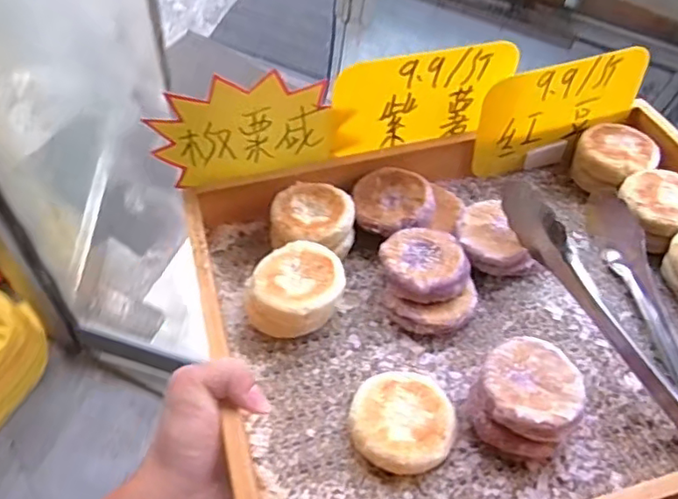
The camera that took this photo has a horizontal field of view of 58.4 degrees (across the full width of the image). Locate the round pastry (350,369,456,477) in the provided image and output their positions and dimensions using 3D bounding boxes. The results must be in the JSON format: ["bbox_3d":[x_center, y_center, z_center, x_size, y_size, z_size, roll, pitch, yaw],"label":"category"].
[{"bbox_3d":[0.038,0.103,0.361,0.059,0.020,0.058,2,48,-2],"label":"round pastry"}]

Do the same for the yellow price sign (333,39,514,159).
[{"bbox_3d":[0.061,-0.110,0.455,0.135,0.078,0.012,-13,49,-11],"label":"yellow price sign"}]

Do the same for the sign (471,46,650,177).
[{"bbox_3d":[0.179,-0.110,0.491,0.142,0.087,0.007,-15,45,-8],"label":"sign"}]

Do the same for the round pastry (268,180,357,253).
[{"bbox_3d":[-0.019,-0.025,0.441,0.058,0.017,0.055,4,48,0],"label":"round pastry"}]

